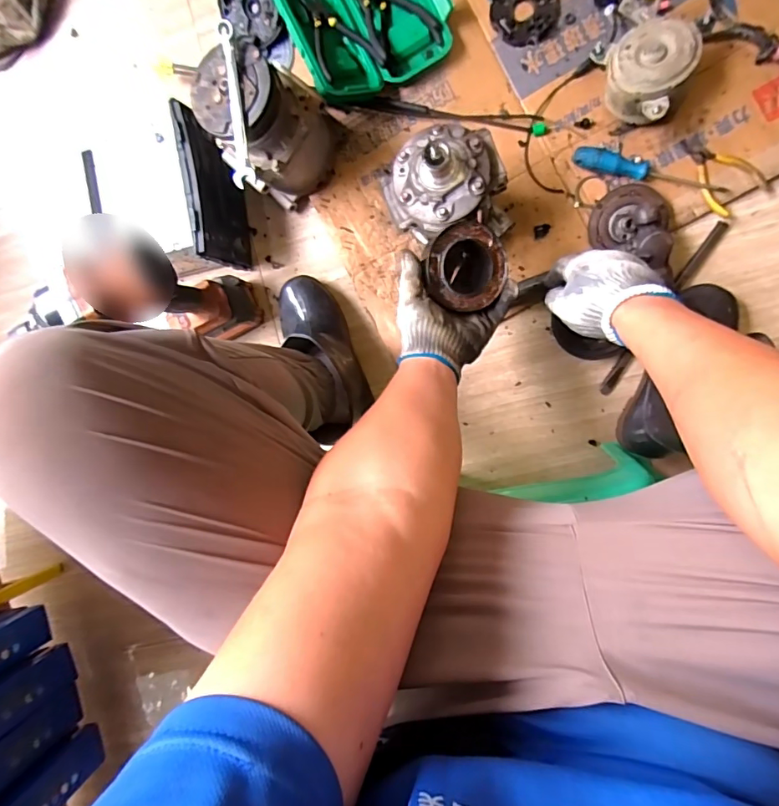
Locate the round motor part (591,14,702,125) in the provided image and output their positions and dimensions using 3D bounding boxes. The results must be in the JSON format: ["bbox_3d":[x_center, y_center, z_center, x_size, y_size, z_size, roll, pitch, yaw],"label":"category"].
[{"bbox_3d":[0.335,-0.423,0.604,0.097,0.079,0.125,-21,89,9],"label":"round motor part"}]

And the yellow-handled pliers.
[{"bbox_3d":[0.440,-0.303,0.625,0.070,0.009,0.127,-44,85,8],"label":"yellow-handled pliers"}]

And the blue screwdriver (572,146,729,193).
[{"bbox_3d":[0.352,-0.316,0.635,0.200,0.028,0.030,15,95,8],"label":"blue screwdriver"}]

